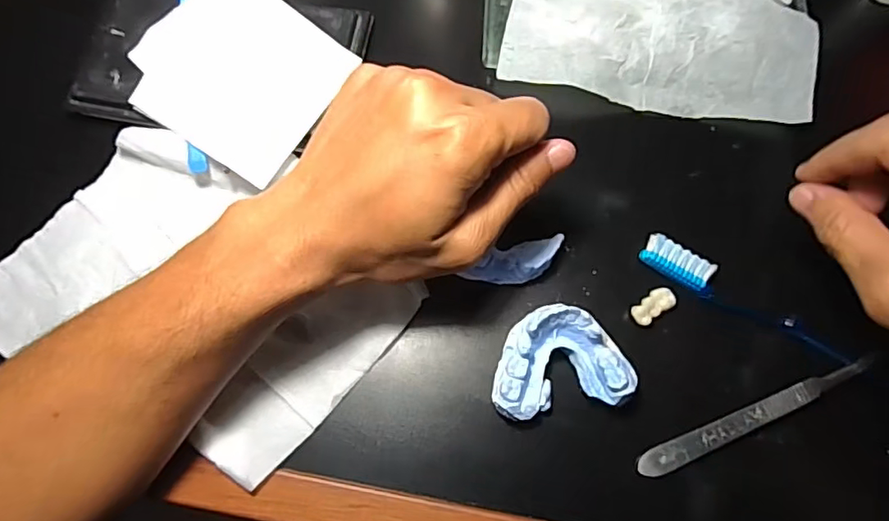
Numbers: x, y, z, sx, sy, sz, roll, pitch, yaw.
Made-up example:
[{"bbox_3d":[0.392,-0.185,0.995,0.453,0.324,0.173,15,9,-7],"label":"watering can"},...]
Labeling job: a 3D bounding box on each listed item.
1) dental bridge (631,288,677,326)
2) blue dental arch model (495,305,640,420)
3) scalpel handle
[{"bbox_3d":[0.110,0.024,0.296,0.024,0.008,0.012,-35,78,-10],"label":"dental bridge"},{"bbox_3d":[0.057,0.049,0.278,0.068,0.029,0.049,-8,75,-3],"label":"blue dental arch model"},{"bbox_3d":[0.156,0.077,0.279,0.127,0.004,0.012,-25,67,-3],"label":"scalpel handle"}]

